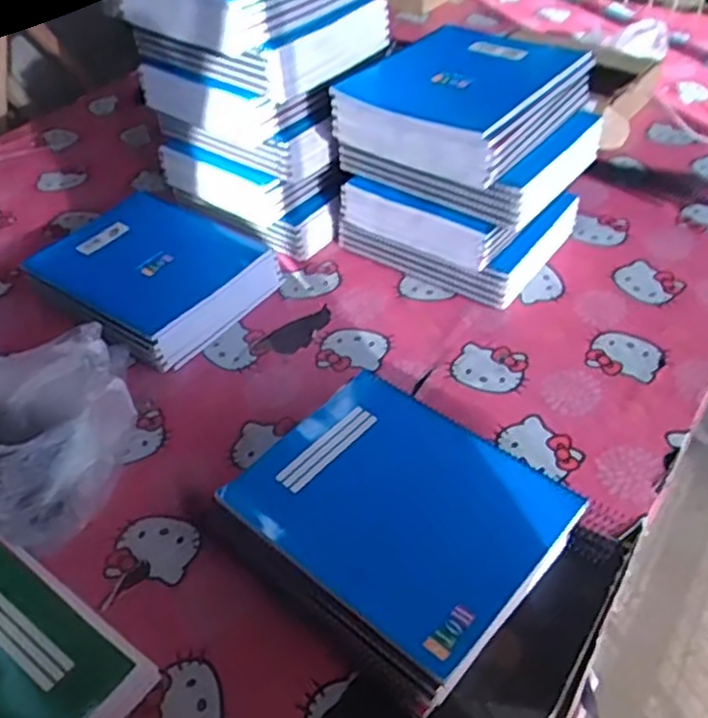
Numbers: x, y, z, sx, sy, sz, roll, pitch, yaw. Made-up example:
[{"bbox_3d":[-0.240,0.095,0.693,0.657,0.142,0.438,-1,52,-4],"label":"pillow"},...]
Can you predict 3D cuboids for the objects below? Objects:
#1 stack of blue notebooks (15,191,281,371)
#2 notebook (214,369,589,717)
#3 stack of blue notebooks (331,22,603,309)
[{"bbox_3d":[-0.260,-0.108,0.928,0.278,0.064,0.232,24,50,27],"label":"stack of blue notebooks"},{"bbox_3d":[0.038,0.131,0.619,0.248,0.028,0.212,32,56,30],"label":"notebook"},{"bbox_3d":[0.148,-0.246,0.935,0.250,0.241,0.263,27,51,29],"label":"stack of blue notebooks"}]

